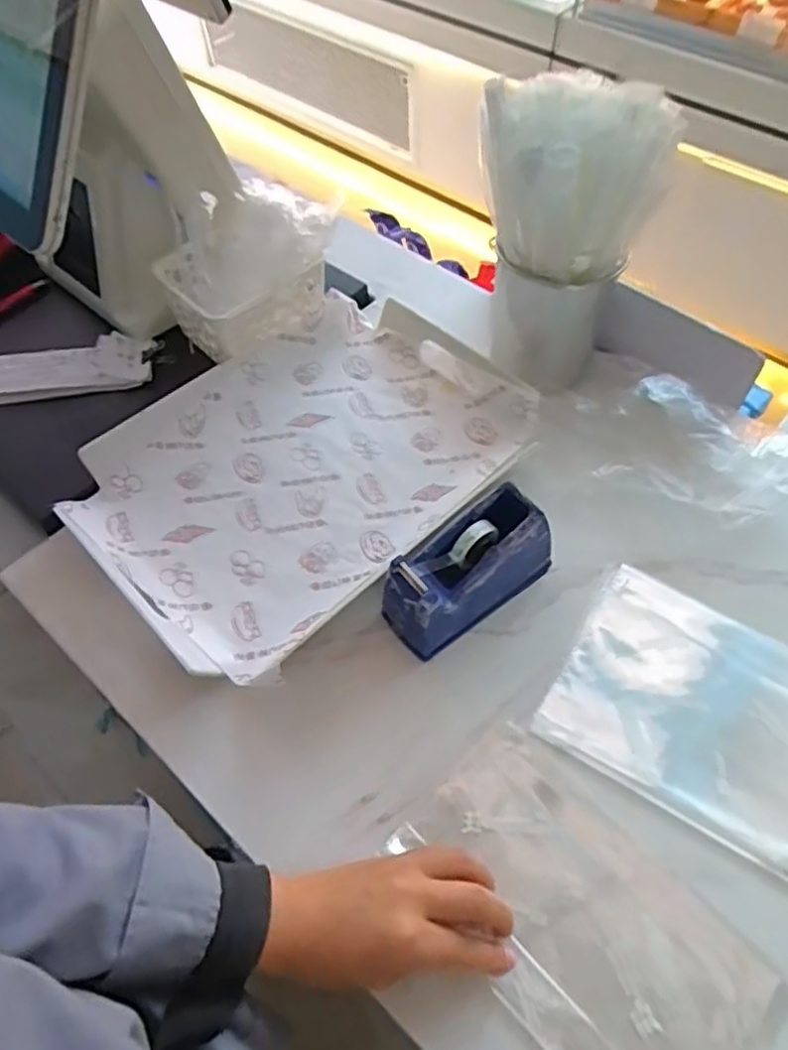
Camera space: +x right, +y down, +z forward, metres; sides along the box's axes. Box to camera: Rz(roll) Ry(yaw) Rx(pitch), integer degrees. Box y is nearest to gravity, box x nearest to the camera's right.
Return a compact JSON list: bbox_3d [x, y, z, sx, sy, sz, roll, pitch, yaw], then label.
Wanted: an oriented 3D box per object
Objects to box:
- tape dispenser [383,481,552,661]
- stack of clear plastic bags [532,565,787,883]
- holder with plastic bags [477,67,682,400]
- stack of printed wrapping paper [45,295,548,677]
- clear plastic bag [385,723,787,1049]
[{"bbox_3d":[0.059,0.032,0.513,0.138,0.085,0.057,-31,62,-18],"label":"tape dispenser"},{"bbox_3d":[0.242,0.143,0.490,0.229,0.013,0.165,28,62,18],"label":"stack of clear plastic bags"},{"bbox_3d":[0.139,-0.234,0.578,0.134,0.246,0.116,17,59,12],"label":"holder with plastic bags"},{"bbox_3d":[-0.071,-0.058,0.604,0.391,0.040,0.263,-39,64,-21],"label":"stack of printed wrapping paper"},{"bbox_3d":[0.116,0.251,0.419,0.128,0.008,0.229,-40,66,-22],"label":"clear plastic bag"}]

